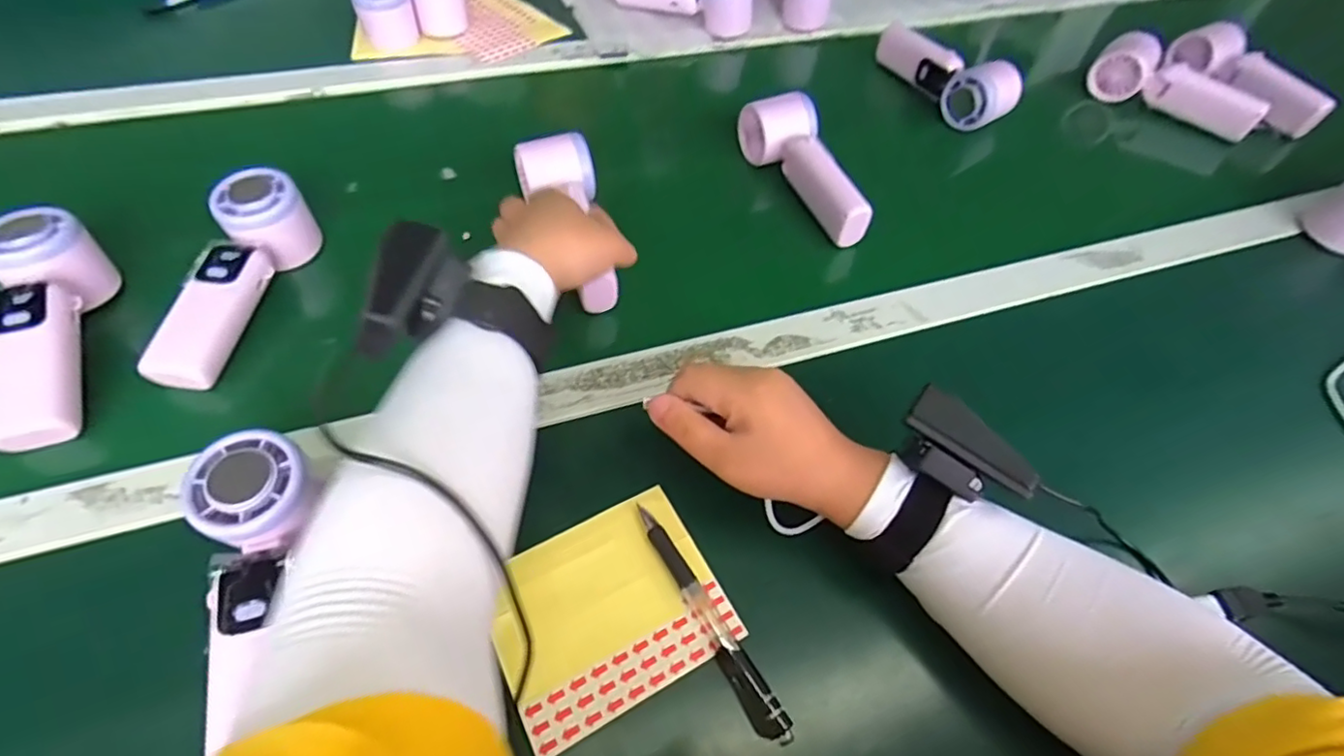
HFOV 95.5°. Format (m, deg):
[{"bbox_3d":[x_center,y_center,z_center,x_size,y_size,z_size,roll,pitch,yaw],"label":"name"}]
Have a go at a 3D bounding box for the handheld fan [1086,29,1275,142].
[{"bbox_3d":[0.562,-0.323,0.680,0.172,0.070,0.060,35,59,20],"label":"handheld fan"}]

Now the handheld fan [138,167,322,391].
[{"bbox_3d":[-0.307,-0.073,0.422,0.051,0.051,0.161,7,53,1],"label":"handheld fan"}]

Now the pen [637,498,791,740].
[{"bbox_3d":[0.019,0.129,0.332,0.014,0.011,0.136,-25,59,-21],"label":"pen"}]

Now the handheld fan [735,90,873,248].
[{"bbox_3d":[0.115,-0.187,0.535,0.052,0.053,0.163,-13,56,-14],"label":"handheld fan"}]

